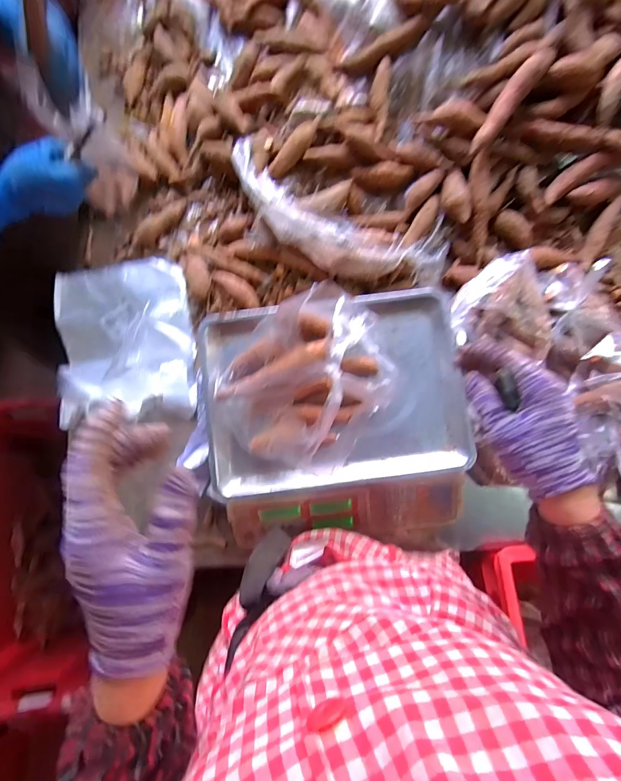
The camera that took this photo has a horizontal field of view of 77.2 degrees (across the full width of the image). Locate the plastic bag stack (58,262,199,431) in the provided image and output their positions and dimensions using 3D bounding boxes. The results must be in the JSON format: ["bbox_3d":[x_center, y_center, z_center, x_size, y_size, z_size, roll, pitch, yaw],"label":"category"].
[{"bbox_3d":[-0.291,-0.076,0.614,0.208,0.047,0.245,-6,82,0],"label":"plastic bag stack"}]

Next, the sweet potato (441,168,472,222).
[{"bbox_3d":[0.229,-0.306,0.606,0.039,0.031,0.086,-4,82,1],"label":"sweet potato"}]

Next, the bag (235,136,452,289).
[{"bbox_3d":[0.028,-0.270,0.600,0.383,0.070,0.133,25,83,5],"label":"bag"}]

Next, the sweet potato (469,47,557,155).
[{"bbox_3d":[0.295,-0.430,0.576,0.032,0.037,0.181,38,84,6],"label":"sweet potato"}]

